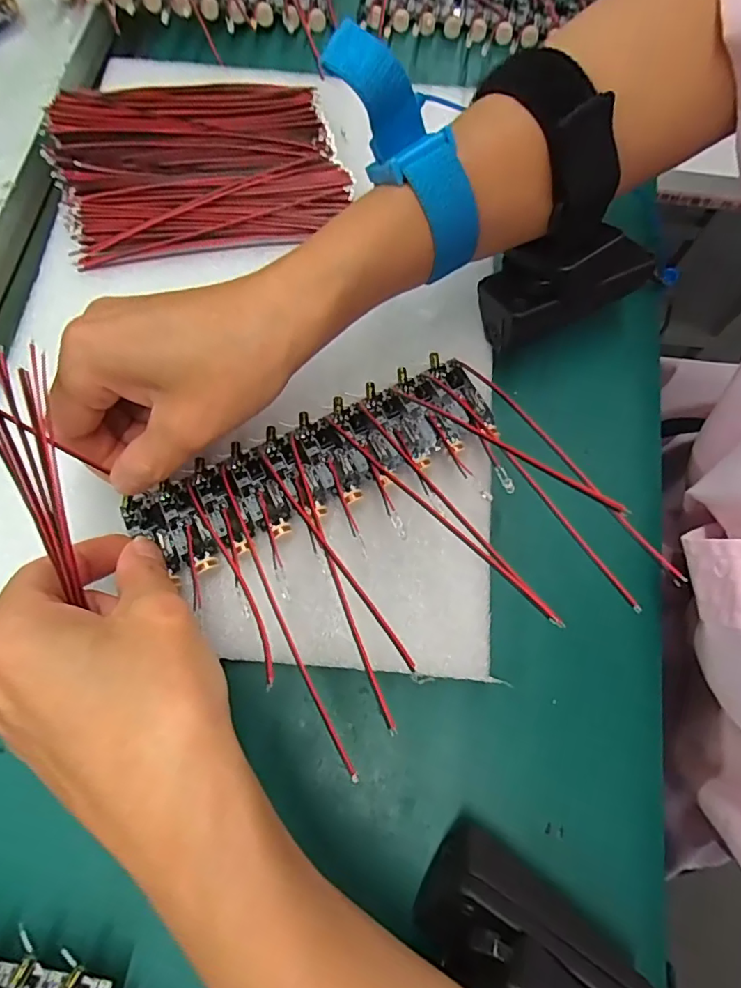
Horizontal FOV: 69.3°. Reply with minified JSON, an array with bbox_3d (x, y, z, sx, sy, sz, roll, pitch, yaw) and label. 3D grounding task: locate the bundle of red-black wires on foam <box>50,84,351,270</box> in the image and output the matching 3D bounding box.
[{"bbox_3d":[-0.086,-0.165,0.267,0.133,0.021,0.091,-9,72,-3],"label":"bundle of red-black wires on foam"}]

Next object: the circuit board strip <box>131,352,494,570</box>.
[{"bbox_3d":[-0.022,-0.013,0.223,0.152,0.006,0.045,-25,73,-7],"label":"circuit board strip"}]

